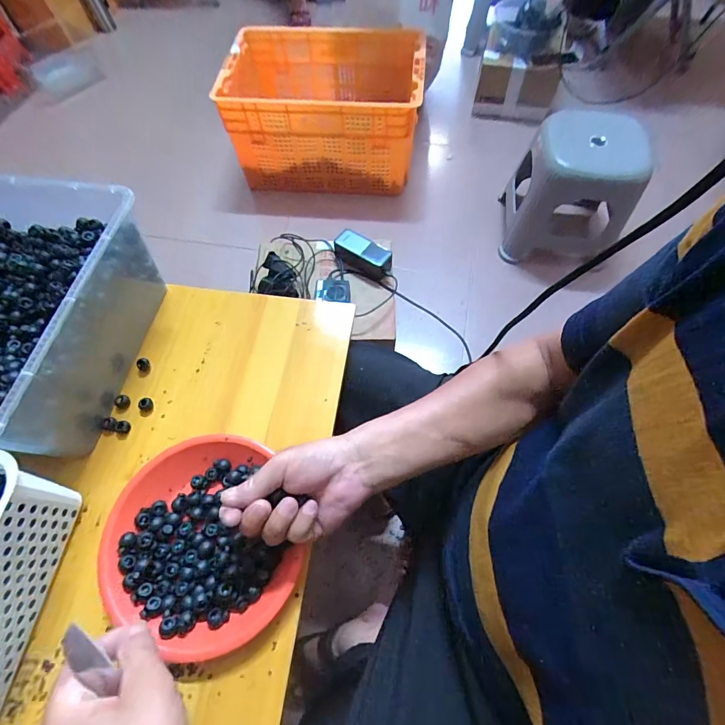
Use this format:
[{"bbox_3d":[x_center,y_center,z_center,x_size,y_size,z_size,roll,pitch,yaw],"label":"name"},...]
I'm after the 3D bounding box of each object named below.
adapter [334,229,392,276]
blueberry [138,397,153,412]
[{"bbox_3d":[0.000,-0.240,0.857,0.134,0.040,0.061,30,69,15],"label":"adapter"},{"bbox_3d":[-0.257,0.049,0.457,0.014,0.010,0.016,-10,64,-3],"label":"blueberry"}]

